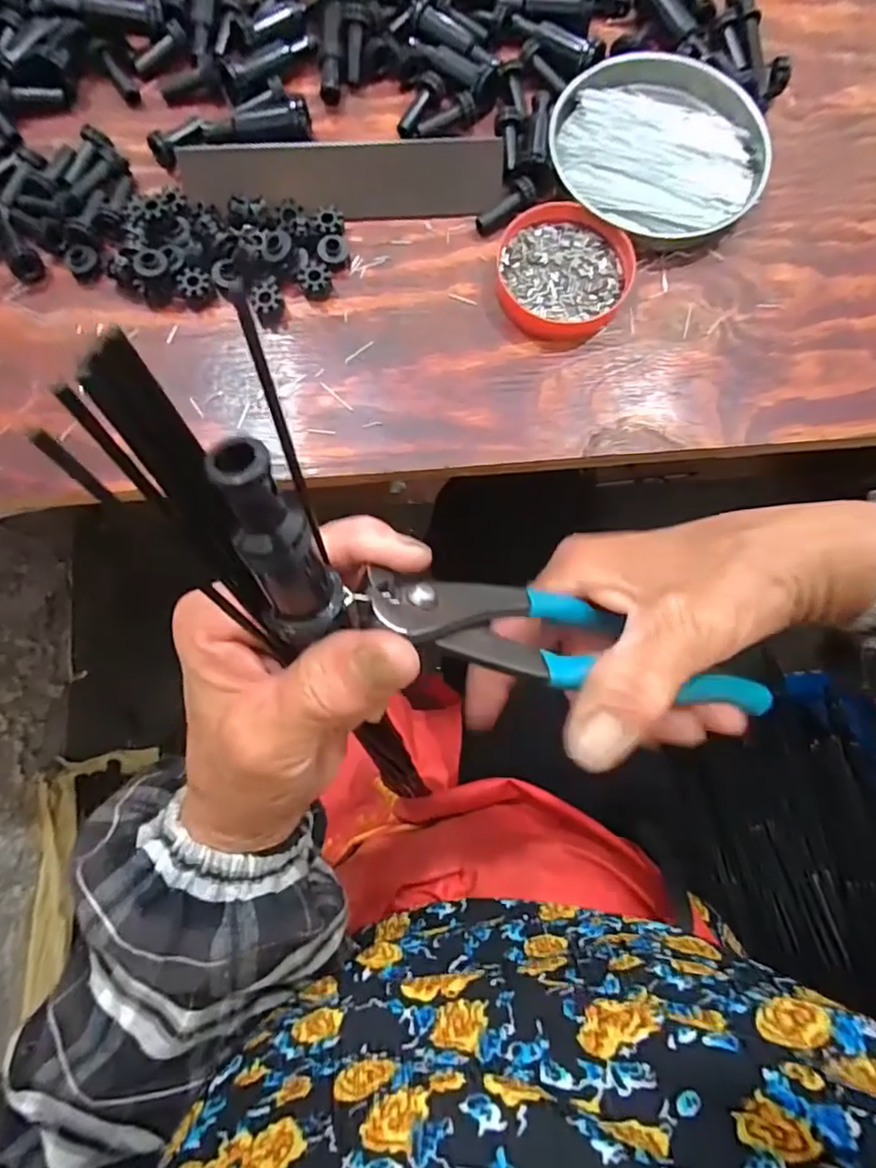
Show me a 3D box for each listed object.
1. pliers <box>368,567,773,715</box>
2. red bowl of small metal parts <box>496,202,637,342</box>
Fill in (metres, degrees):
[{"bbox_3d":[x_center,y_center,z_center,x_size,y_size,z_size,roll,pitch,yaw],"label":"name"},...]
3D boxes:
[{"bbox_3d":[0.056,0.022,0.204,0.172,0.027,0.030,15,81,-24],"label":"pliers"},{"bbox_3d":[0.072,-0.187,0.341,0.080,0.013,0.078,0,82,-2],"label":"red bowl of small metal parts"}]

